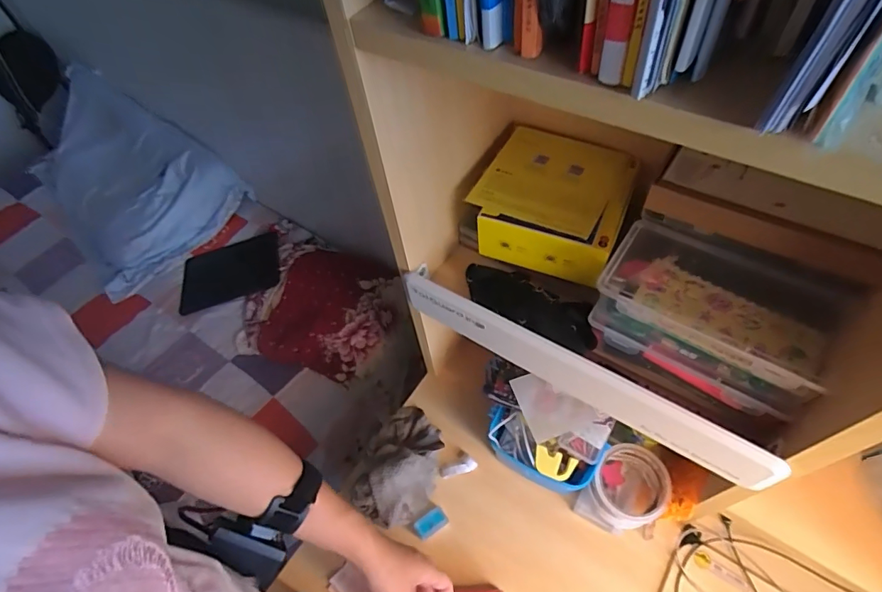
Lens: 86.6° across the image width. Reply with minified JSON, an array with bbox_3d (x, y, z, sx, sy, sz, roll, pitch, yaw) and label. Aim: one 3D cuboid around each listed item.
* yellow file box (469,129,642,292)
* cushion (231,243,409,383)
[{"bbox_3d":[0.124,-0.101,0.518,0.158,0.073,0.146,24,61,20],"label":"yellow file box"},{"bbox_3d":[-0.271,0.030,1.050,0.399,0.103,0.295,24,61,20],"label":"cushion"}]

